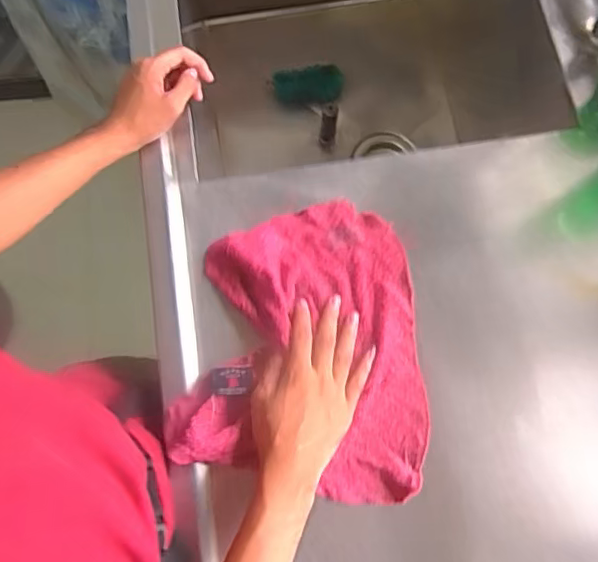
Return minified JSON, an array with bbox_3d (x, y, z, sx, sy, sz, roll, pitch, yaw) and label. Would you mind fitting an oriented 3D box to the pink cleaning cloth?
[{"bbox_3d":[0.016,0.053,0.564,0.233,0.032,0.275,11,74,3],"label":"pink cleaning cloth"}]

